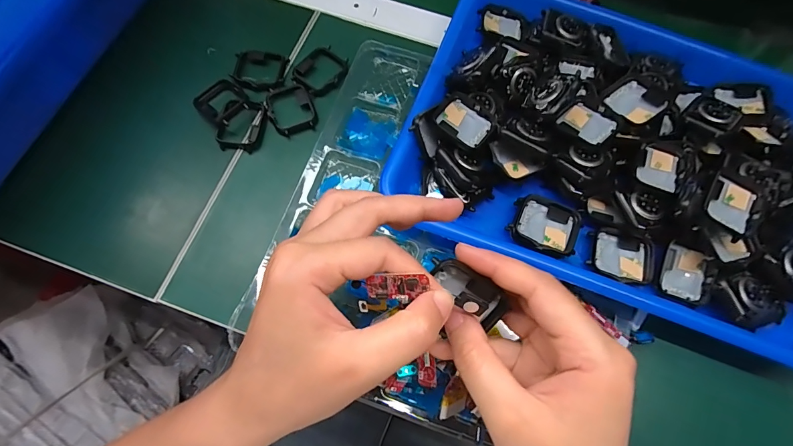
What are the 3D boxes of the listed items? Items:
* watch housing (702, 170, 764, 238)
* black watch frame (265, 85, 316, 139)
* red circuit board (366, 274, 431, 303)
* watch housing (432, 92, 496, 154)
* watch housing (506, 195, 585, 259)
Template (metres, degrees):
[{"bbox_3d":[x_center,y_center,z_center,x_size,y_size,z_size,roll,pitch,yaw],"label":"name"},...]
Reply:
[{"bbox_3d":[0.229,-0.015,0.257,0.034,0.008,0.041,36,76,4],"label":"watch housing"},{"bbox_3d":[-0.090,-0.095,0.322,0.037,0.010,0.045,-22,72,-10],"label":"black watch frame"},{"bbox_3d":[0.001,0.030,0.172,0.027,0.014,0.004,3,30,5],"label":"red circuit board"},{"bbox_3d":[0.050,-0.074,0.278,0.041,0.009,0.033,38,73,11],"label":"watch housing"},{"bbox_3d":[0.105,0.004,0.271,0.047,0.015,0.040,20,70,5],"label":"watch housing"}]

